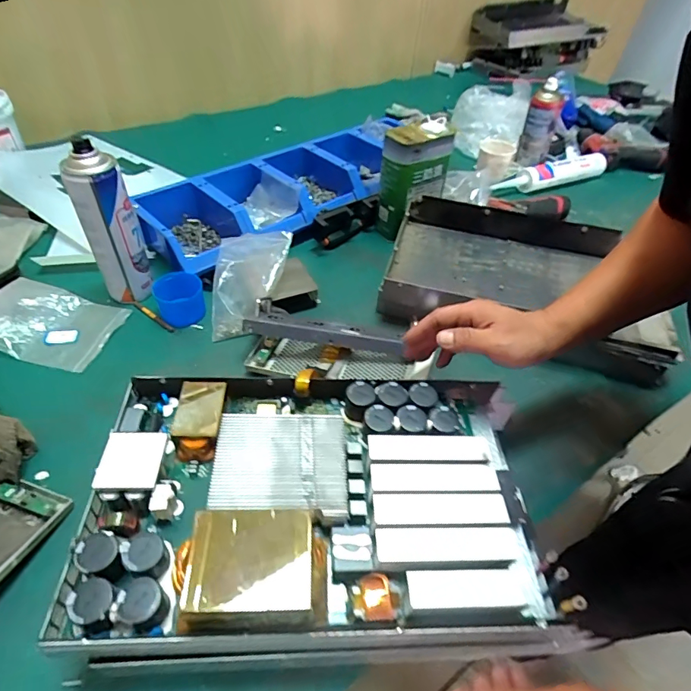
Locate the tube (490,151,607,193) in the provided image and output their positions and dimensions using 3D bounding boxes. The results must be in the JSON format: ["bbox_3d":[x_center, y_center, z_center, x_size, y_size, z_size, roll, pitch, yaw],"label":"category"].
[{"bbox_3d":[0.456,-0.378,0.987,0.326,0.043,0.046,-19,51,-21],"label":"tube"}]

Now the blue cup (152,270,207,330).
[{"bbox_3d":[-0.230,-0.065,0.625,0.063,0.048,0.060,2,47,-2],"label":"blue cup"}]

